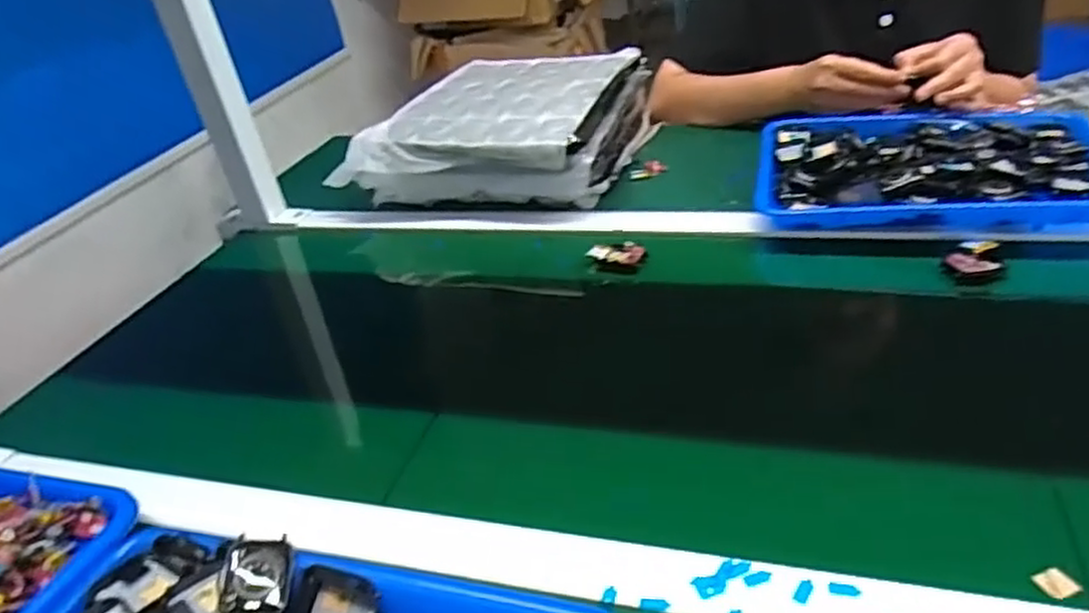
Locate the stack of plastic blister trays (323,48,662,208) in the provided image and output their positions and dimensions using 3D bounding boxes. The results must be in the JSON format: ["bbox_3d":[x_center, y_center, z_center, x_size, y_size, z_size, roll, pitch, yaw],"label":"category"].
[{"bbox_3d":[-0.052,-0.221,0.929,0.320,0.118,0.293,5,36,19],"label":"stack of plastic blister trays"}]

